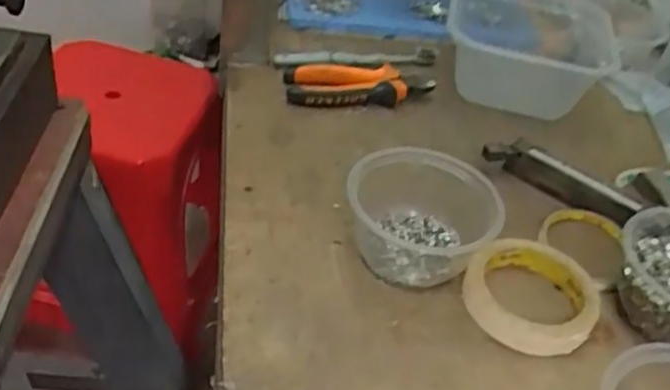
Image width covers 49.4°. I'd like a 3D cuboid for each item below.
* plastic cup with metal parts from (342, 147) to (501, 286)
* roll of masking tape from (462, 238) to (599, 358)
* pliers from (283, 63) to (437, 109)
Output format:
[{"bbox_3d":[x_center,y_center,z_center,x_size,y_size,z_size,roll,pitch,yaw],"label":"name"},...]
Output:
[{"bbox_3d":[0.067,0.017,0.560,0.115,0.064,0.091,15,40,9],"label":"plastic cup with metal parts"},{"bbox_3d":[0.152,0.072,0.545,0.093,0.024,0.096,5,40,-4],"label":"roll of masking tape"},{"bbox_3d":[0.026,-0.107,0.723,0.147,0.027,0.060,1,40,-8],"label":"pliers"}]

